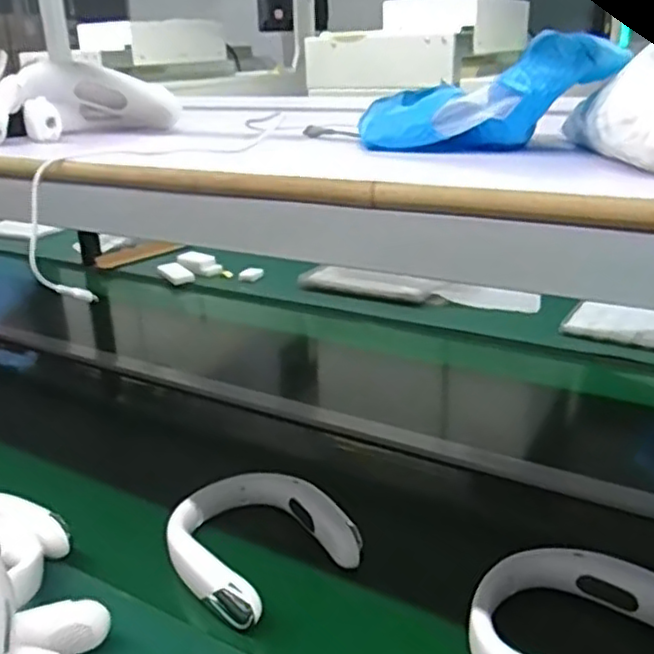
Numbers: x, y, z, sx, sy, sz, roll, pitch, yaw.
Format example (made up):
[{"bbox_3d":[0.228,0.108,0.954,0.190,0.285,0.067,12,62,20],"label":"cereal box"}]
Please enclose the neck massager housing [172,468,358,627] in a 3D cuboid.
[{"bbox_3d":[-0.089,0.243,0.814,0.202,0.052,0.223,-18,28,-33],"label":"neck massager housing"}]

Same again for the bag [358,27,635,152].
[{"bbox_3d":[0.128,-0.187,0.550,0.200,0.087,0.064,10,26,26],"label":"bag"}]

